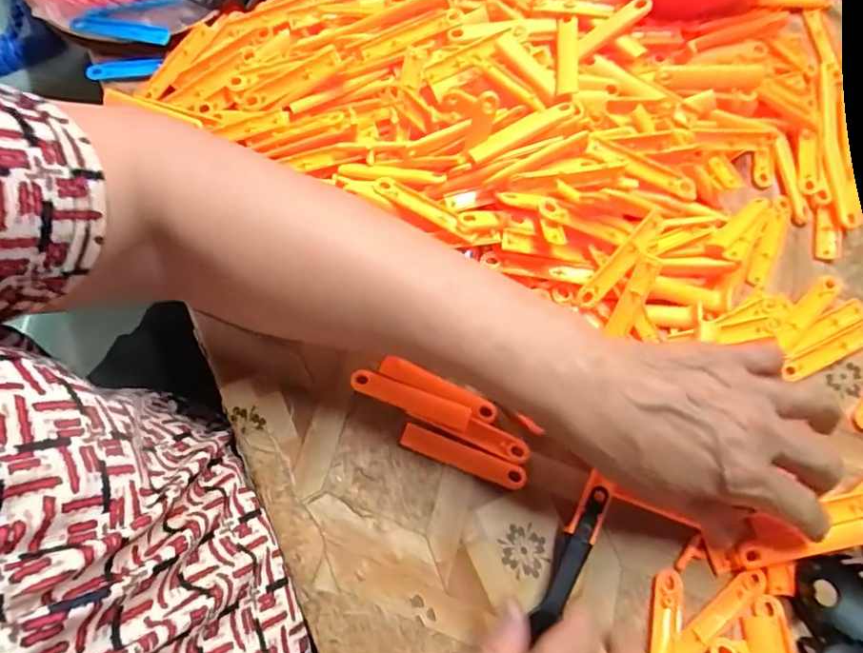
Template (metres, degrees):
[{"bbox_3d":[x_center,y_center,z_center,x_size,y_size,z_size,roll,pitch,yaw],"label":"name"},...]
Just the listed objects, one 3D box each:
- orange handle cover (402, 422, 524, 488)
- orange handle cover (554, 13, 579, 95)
[{"bbox_3d":[0.019,0.076,0.323,0.075,0.004,0.015,21,72,5],"label":"orange handle cover"},{"bbox_3d":[0.092,-0.180,0.369,0.015,0.011,0.069,5,71,0],"label":"orange handle cover"}]

